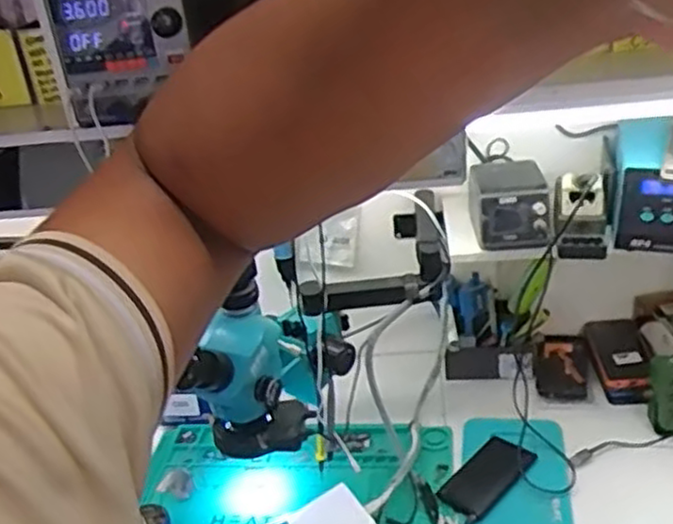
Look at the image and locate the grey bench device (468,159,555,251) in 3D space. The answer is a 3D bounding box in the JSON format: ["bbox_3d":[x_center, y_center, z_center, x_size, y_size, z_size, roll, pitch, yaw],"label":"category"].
[{"bbox_3d":[0.236,-0.085,1.006,0.100,0.074,0.144,-5,27,5],"label":"grey bench device"}]

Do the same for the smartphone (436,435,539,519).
[{"bbox_3d":[0.199,0.286,0.976,0.068,0.016,0.144,19,37,41],"label":"smartphone"}]

